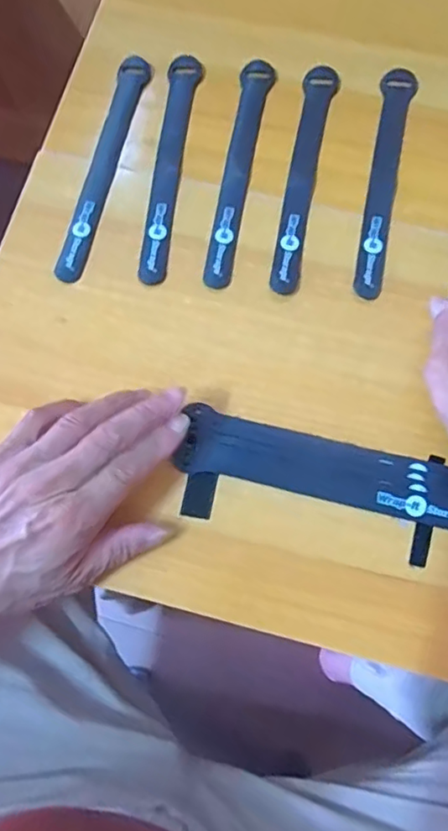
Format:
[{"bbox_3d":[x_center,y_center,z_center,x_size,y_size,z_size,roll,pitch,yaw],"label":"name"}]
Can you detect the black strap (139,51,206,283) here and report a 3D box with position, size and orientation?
[{"bbox_3d":[-0.042,-0.191,0.442,0.023,0.005,0.200,8,73,0],"label":"black strap"}]

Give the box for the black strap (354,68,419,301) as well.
[{"bbox_3d":[0.118,-0.177,0.431,0.024,0.004,0.194,13,76,4],"label":"black strap"}]

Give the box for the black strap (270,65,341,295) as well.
[{"bbox_3d":[0.060,-0.181,0.435,0.025,0.004,0.197,12,76,4],"label":"black strap"}]

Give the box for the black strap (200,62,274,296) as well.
[{"bbox_3d":[0.011,-0.187,0.440,0.024,0.006,0.198,11,75,4],"label":"black strap"}]

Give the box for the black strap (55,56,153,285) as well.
[{"bbox_3d":[-0.091,-0.191,0.443,0.020,0.008,0.201,12,76,4],"label":"black strap"}]

